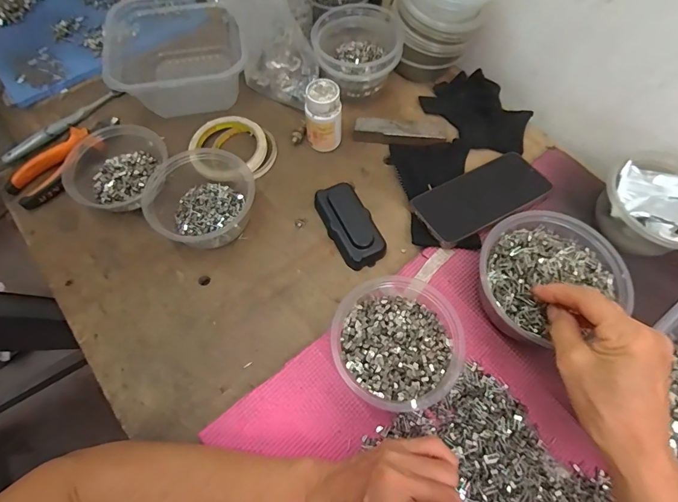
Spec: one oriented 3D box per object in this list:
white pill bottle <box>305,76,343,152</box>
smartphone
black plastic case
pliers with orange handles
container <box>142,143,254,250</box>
[{"bbox_3d":[-0.019,-0.166,0.488,0.044,0.082,0.035,-1,64,0],"label":"white pill bottle"},{"bbox_3d":[0.167,-0.064,0.469,0.155,0.016,0.077,-28,69,-9],"label":"smartphone"},{"bbox_3d":[0.012,-0.033,0.461,0.053,0.021,0.106,-23,66,-11],"label":"black plastic case"},{"bbox_3d":[-0.344,-0.121,0.490,0.058,0.025,0.151,34,69,15],"label":"pliers with orange handles"},{"bbox_3d":[-0.158,-0.064,0.459,0.110,0.051,0.121,0,64,0],"label":"container"}]

